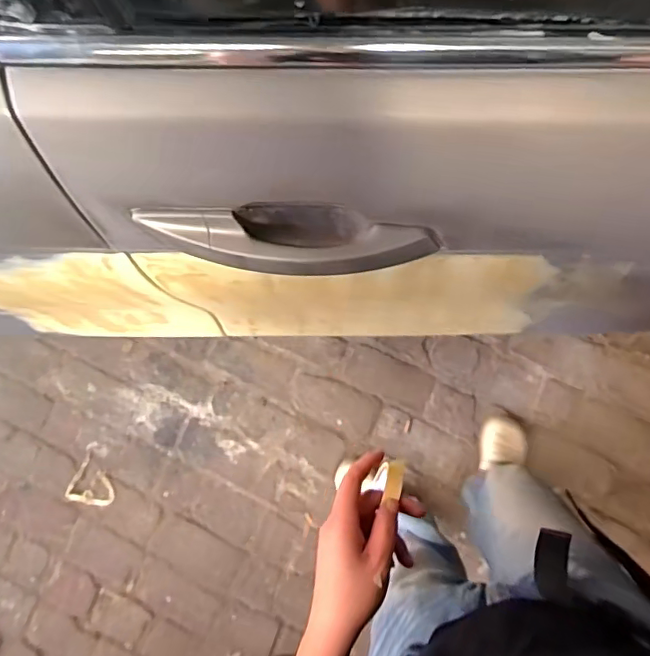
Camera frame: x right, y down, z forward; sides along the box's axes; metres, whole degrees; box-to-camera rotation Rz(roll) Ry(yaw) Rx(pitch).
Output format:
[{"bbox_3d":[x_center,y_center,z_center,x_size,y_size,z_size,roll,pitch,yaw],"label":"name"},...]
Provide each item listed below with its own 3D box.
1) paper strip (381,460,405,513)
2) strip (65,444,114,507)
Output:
[{"bbox_3d":[0.064,0.138,0.512,0.015,0.043,0.004,21,129,5],"label":"paper strip"},{"bbox_3d":[-0.609,0.401,1.492,0.120,0.011,0.158,22,86,5],"label":"strip"}]

